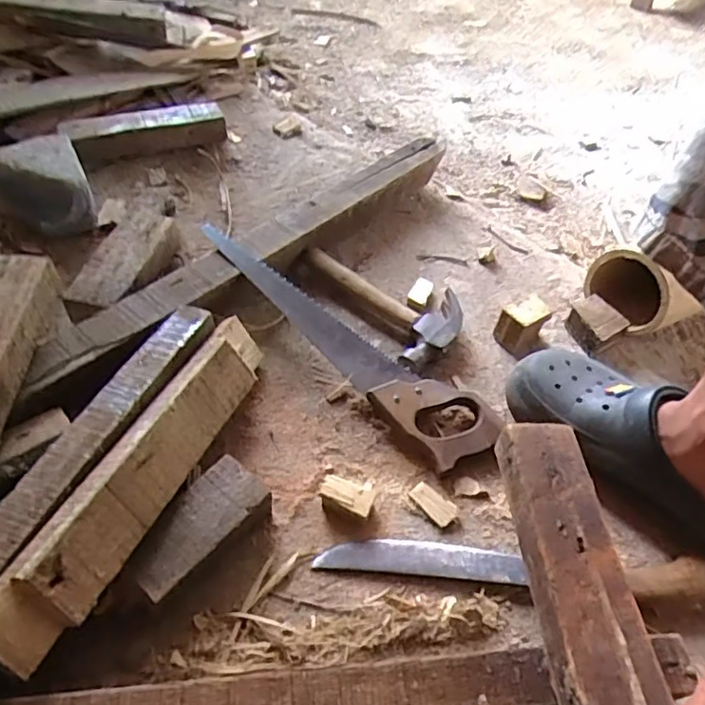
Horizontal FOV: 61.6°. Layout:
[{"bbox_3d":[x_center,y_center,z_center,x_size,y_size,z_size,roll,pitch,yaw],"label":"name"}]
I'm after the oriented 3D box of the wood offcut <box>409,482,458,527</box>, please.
[{"bbox_3d":[0.077,0.144,0.570,0.047,0.008,0.024,36,54,24],"label":"wood offcut"}]

